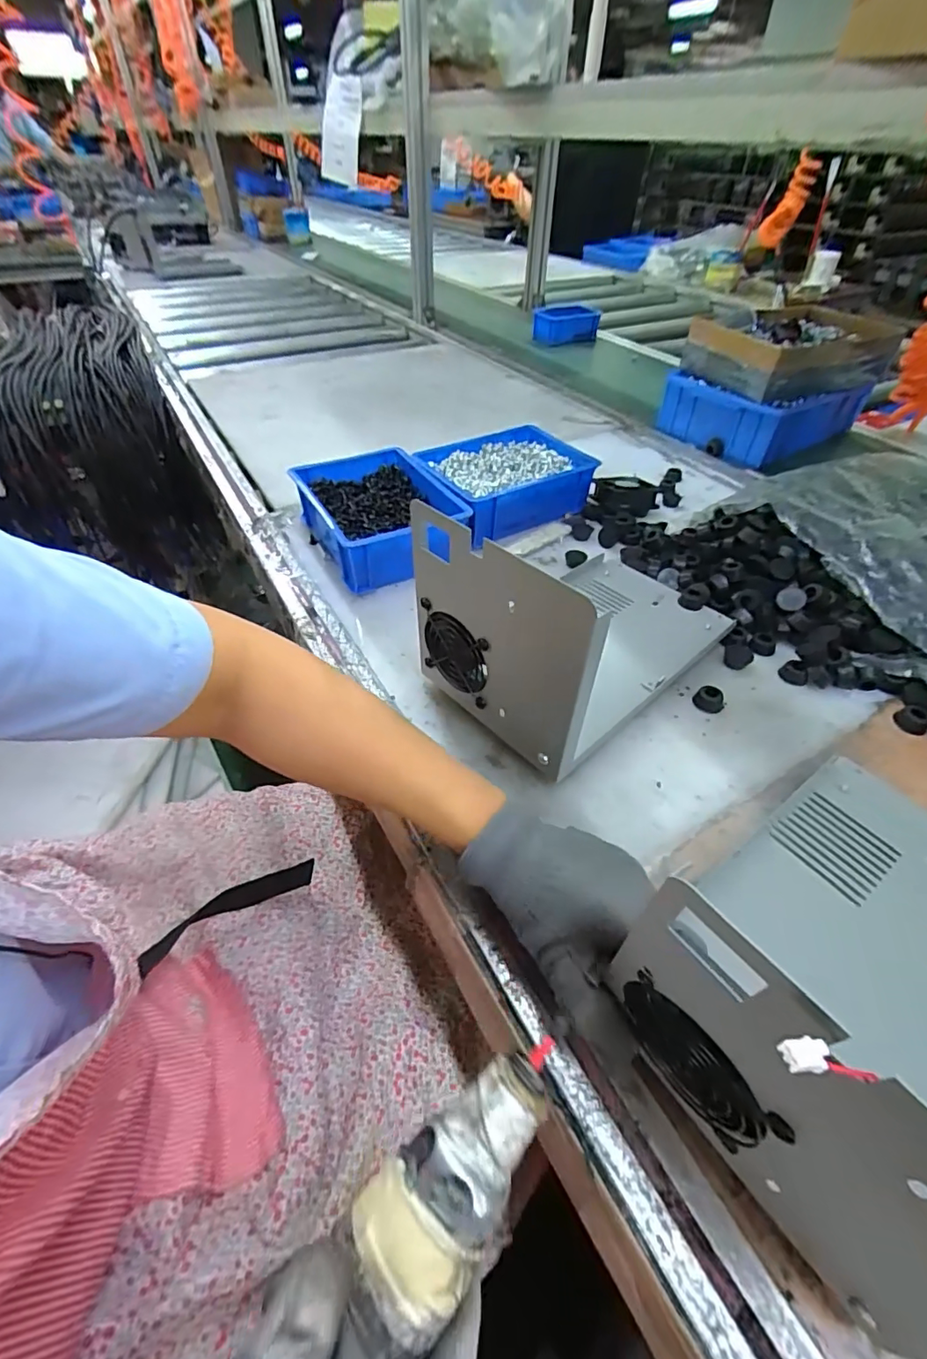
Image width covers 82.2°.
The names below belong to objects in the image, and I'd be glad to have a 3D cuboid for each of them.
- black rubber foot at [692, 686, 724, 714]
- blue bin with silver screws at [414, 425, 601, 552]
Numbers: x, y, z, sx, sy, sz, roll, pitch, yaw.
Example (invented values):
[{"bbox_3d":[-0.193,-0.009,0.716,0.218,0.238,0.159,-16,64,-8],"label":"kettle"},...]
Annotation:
[{"bbox_3d":[0.211,0.017,0.455,0.021,0.015,0.021,1,45,-1],"label":"black rubber foot"},{"bbox_3d":[0.056,-0.258,0.687,0.197,0.059,0.152,-24,51,-22],"label":"blue bin with silver screws"}]

